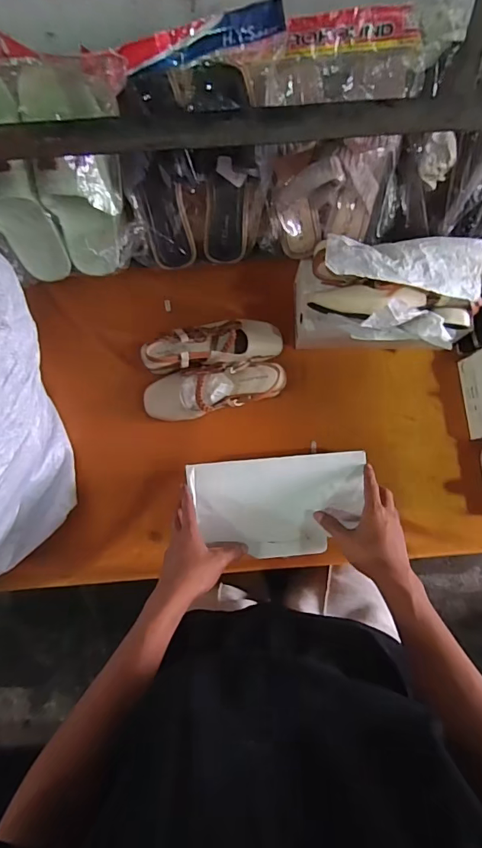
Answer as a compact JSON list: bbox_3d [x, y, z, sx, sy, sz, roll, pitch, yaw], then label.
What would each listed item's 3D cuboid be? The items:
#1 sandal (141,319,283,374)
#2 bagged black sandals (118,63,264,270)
[{"bbox_3d":[-0.044,-0.131,0.718,0.223,0.058,0.085,-2,80,-1],"label":"sandal"},{"bbox_3d":[-0.061,-0.326,0.584,0.173,0.236,0.080,-8,45,-1],"label":"bagged black sandals"}]

